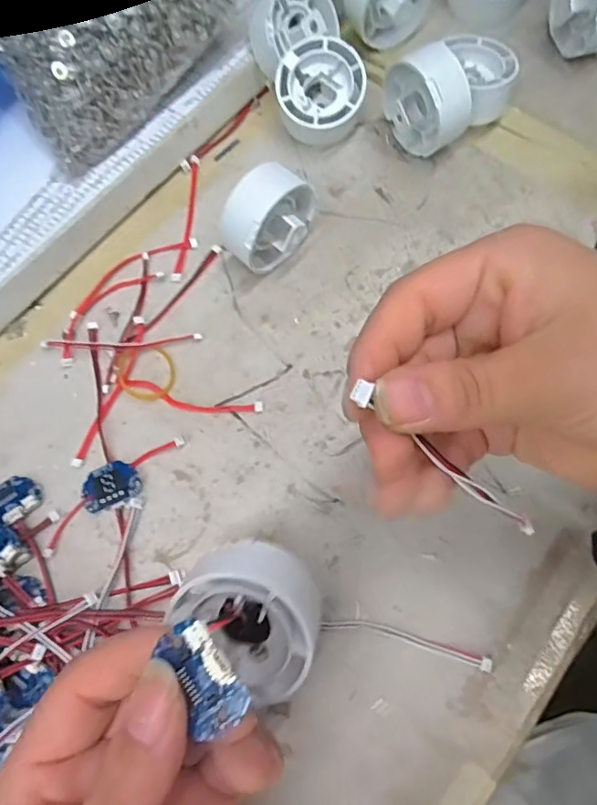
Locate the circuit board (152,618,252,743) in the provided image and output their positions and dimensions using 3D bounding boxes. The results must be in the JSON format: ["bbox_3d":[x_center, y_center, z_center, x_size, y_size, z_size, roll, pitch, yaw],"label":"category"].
[{"bbox_3d":[-0.025,0.073,0.141,0.017,0.004,0.029,-28,81,9],"label":"circuit board"}]

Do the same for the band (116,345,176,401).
[{"bbox_3d":[-0.083,-0.017,0.289,0.030,0.004,0.033,-1,69,3],"label":"band"}]

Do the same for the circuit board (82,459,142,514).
[{"bbox_3d":[-0.094,0.042,0.266,0.028,0.007,0.022,-21,70,-5],"label":"circuit board"}]

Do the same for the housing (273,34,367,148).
[{"bbox_3d":[0.013,-0.192,0.331,0.053,0.031,0.051,0,91,2],"label":"housing"}]

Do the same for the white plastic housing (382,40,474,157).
[{"bbox_3d":[0.075,-0.177,0.311,0.022,0.052,0.054,-35,71,-10],"label":"white plastic housing"}]

